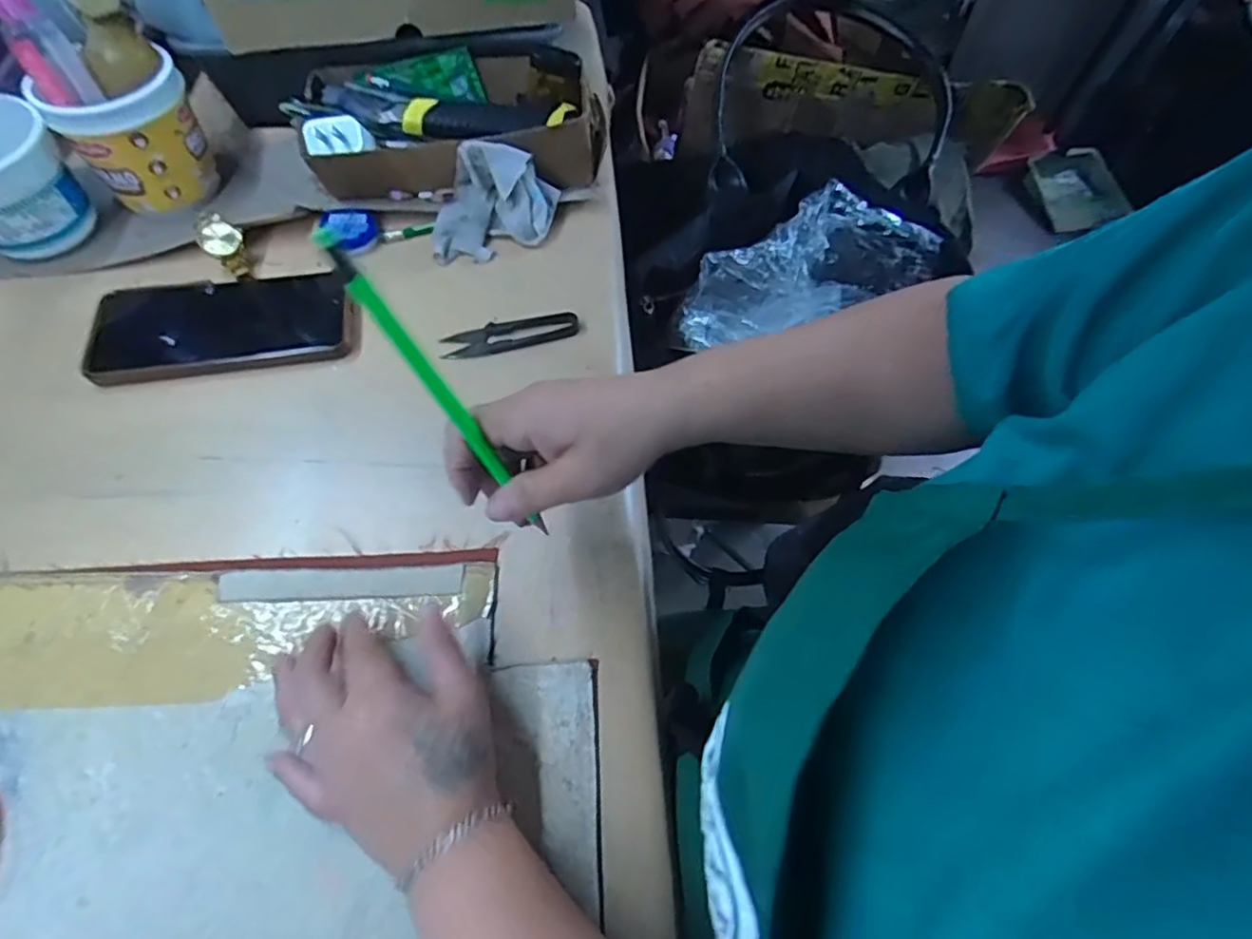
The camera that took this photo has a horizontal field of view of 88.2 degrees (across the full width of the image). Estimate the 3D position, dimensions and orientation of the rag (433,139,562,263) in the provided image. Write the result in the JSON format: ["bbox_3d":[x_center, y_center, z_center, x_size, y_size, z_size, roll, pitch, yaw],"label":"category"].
[{"bbox_3d":[-0.100,-0.205,0.490,0.091,0.056,0.065,1,60,-3],"label":"rag"}]

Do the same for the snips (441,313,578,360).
[{"bbox_3d":[-0.082,-0.096,0.458,0.096,0.008,0.023,-9,61,-9],"label":"snips"}]

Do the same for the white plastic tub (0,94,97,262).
[{"bbox_3d":[-0.447,-0.203,0.460,0.085,0.079,0.088,29,63,13],"label":"white plastic tub"}]

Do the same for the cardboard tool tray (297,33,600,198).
[{"bbox_3d":[-0.136,-0.271,0.515,0.224,0.081,0.103,-7,61,-7],"label":"cardboard tool tray"}]

